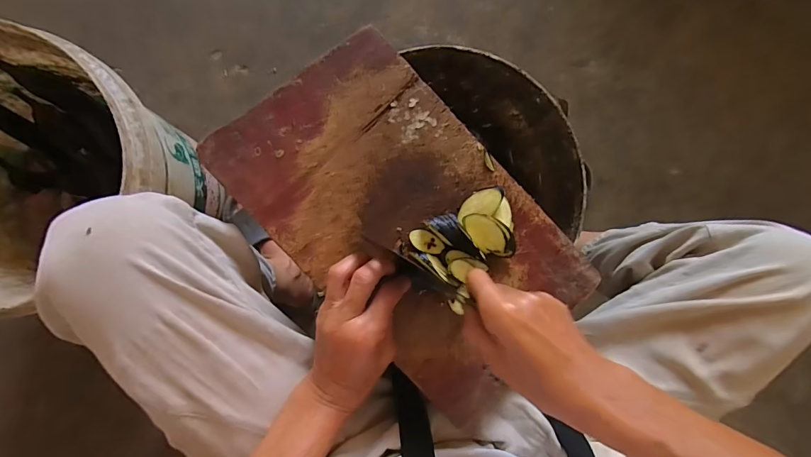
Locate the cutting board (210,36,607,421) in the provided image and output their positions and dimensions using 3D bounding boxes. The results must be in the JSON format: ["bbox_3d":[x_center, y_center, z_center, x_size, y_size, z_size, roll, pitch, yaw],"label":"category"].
[{"bbox_3d":[0.001,-0.010,0.391,0.210,0.012,0.347,-44,93,-6],"label":"cutting board"}]

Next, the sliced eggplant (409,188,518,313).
[{"bbox_3d":[0.065,0.014,0.385,0.106,0.024,0.083,-40,93,-6],"label":"sliced eggplant"}]

